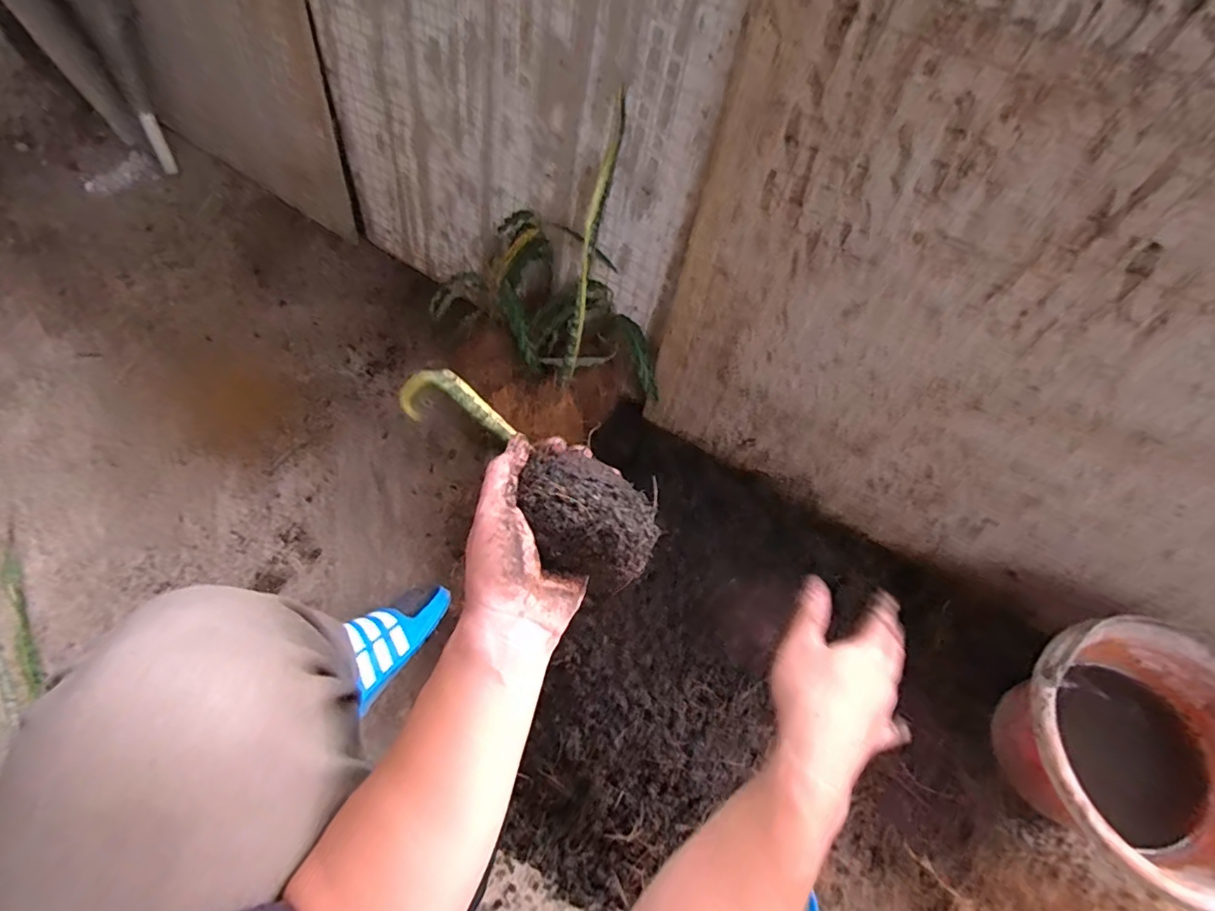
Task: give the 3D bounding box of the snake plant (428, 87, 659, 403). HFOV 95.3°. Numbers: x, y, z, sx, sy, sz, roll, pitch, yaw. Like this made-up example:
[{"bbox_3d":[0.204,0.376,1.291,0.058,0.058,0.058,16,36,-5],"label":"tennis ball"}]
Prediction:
[{"bbox_3d":[-0.077,-0.255,0.726,0.358,0.291,0.181,37,69,14],"label":"snake plant"}]

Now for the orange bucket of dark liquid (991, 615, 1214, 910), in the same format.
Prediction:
[{"bbox_3d":[0.551,0.317,0.604,0.238,0.162,0.241,1,65,-2],"label":"orange bucket of dark liquid"}]

